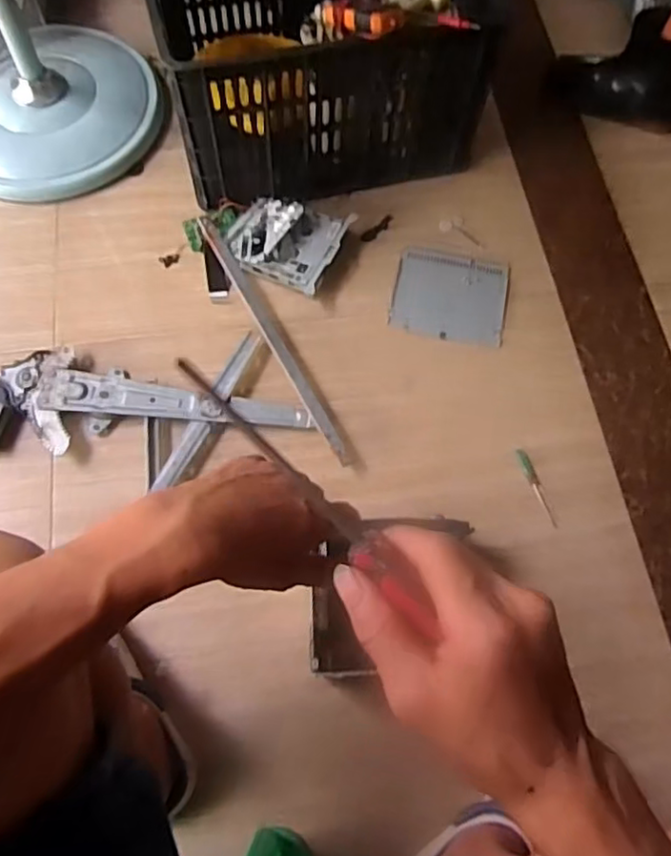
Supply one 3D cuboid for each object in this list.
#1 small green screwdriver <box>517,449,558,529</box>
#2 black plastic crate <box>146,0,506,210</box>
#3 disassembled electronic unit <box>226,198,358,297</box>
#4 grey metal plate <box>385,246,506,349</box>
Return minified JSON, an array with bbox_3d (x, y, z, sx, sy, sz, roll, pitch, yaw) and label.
[{"bbox_3d":[0.284,0.083,0.892,0.016,0.009,0.119,-16,71,-6],"label":"small green screwdriver"},{"bbox_3d":[-0.024,-0.622,1.012,0.477,0.271,0.362,-12,69,-7],"label":"black plastic crate"},{"bbox_3d":[-0.081,-0.308,1.019,0.175,0.050,0.160,24,69,7],"label":"disassembled electronic unit"},{"bbox_3d":[0.184,-0.212,1.009,0.176,0.014,0.148,12,68,3],"label":"grey metal plate"}]

